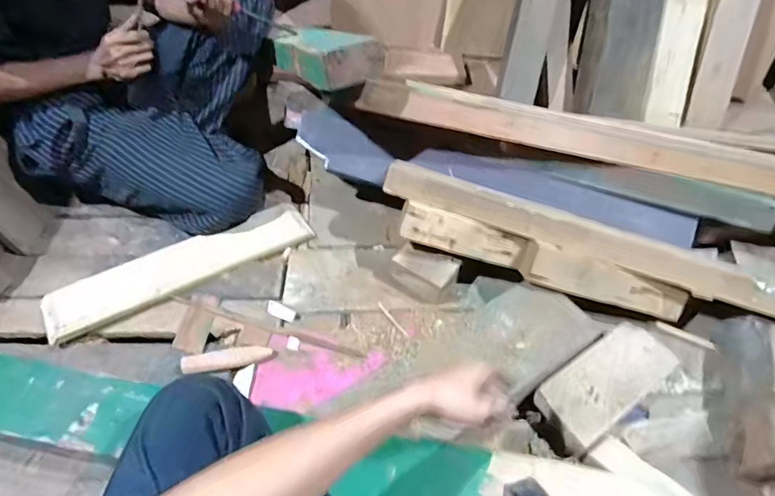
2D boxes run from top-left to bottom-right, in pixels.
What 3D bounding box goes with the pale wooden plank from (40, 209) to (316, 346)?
[{"bbox_3d":[-0.393,0.030,0.961,0.488,0.021,0.113,-25,60,-24],"label":"pale wooden plank"}]

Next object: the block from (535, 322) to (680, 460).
[{"bbox_3d":[0.360,0.217,0.811,0.256,0.034,0.108,-29,56,-24],"label":"block"}]

